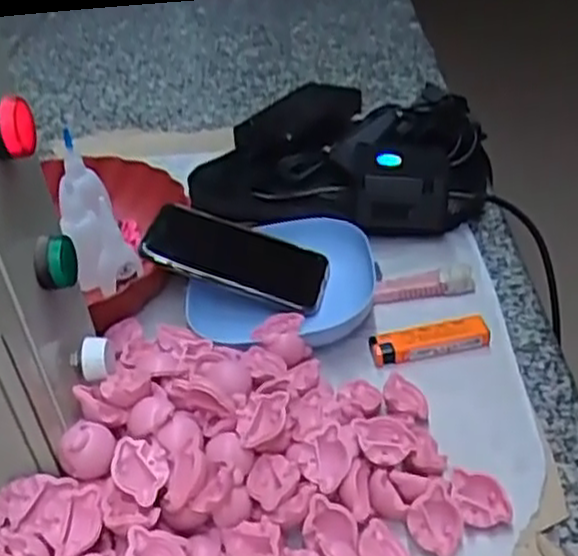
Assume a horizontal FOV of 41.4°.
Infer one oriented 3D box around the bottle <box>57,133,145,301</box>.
[{"bbox_3d":[-0.166,-0.054,0.637,0.050,0.059,0.148,-14,53,-18],"label":"bottle"}]

